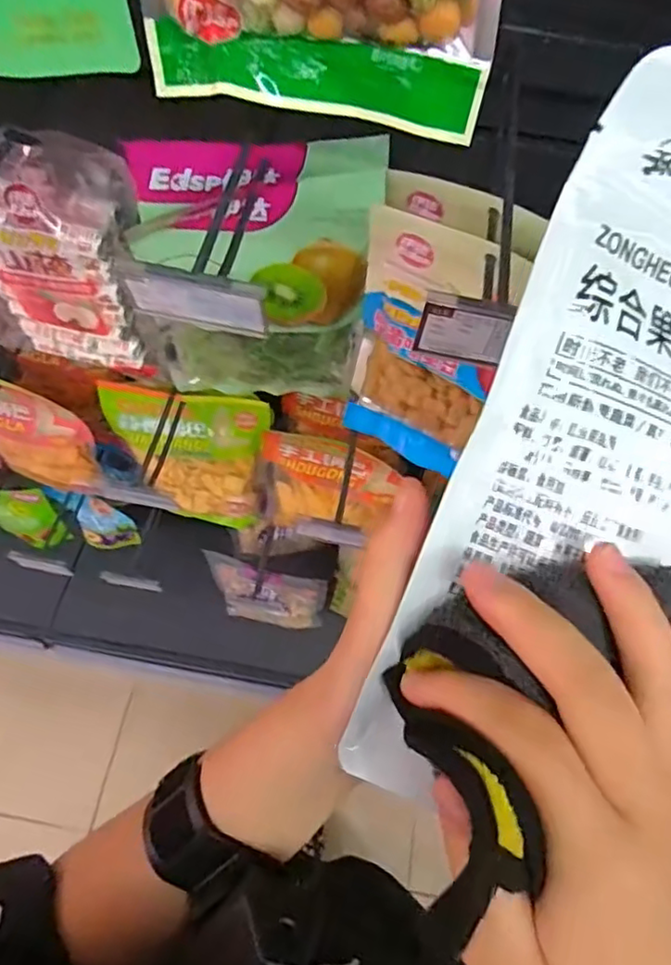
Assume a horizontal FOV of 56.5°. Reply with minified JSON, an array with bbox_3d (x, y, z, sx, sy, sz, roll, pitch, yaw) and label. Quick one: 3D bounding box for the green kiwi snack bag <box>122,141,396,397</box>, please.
[{"bbox_3d":[-0.065,-0.150,0.513,0.175,0.245,0.058,-2,62,-4],"label":"green kiwi snack bag"}]

